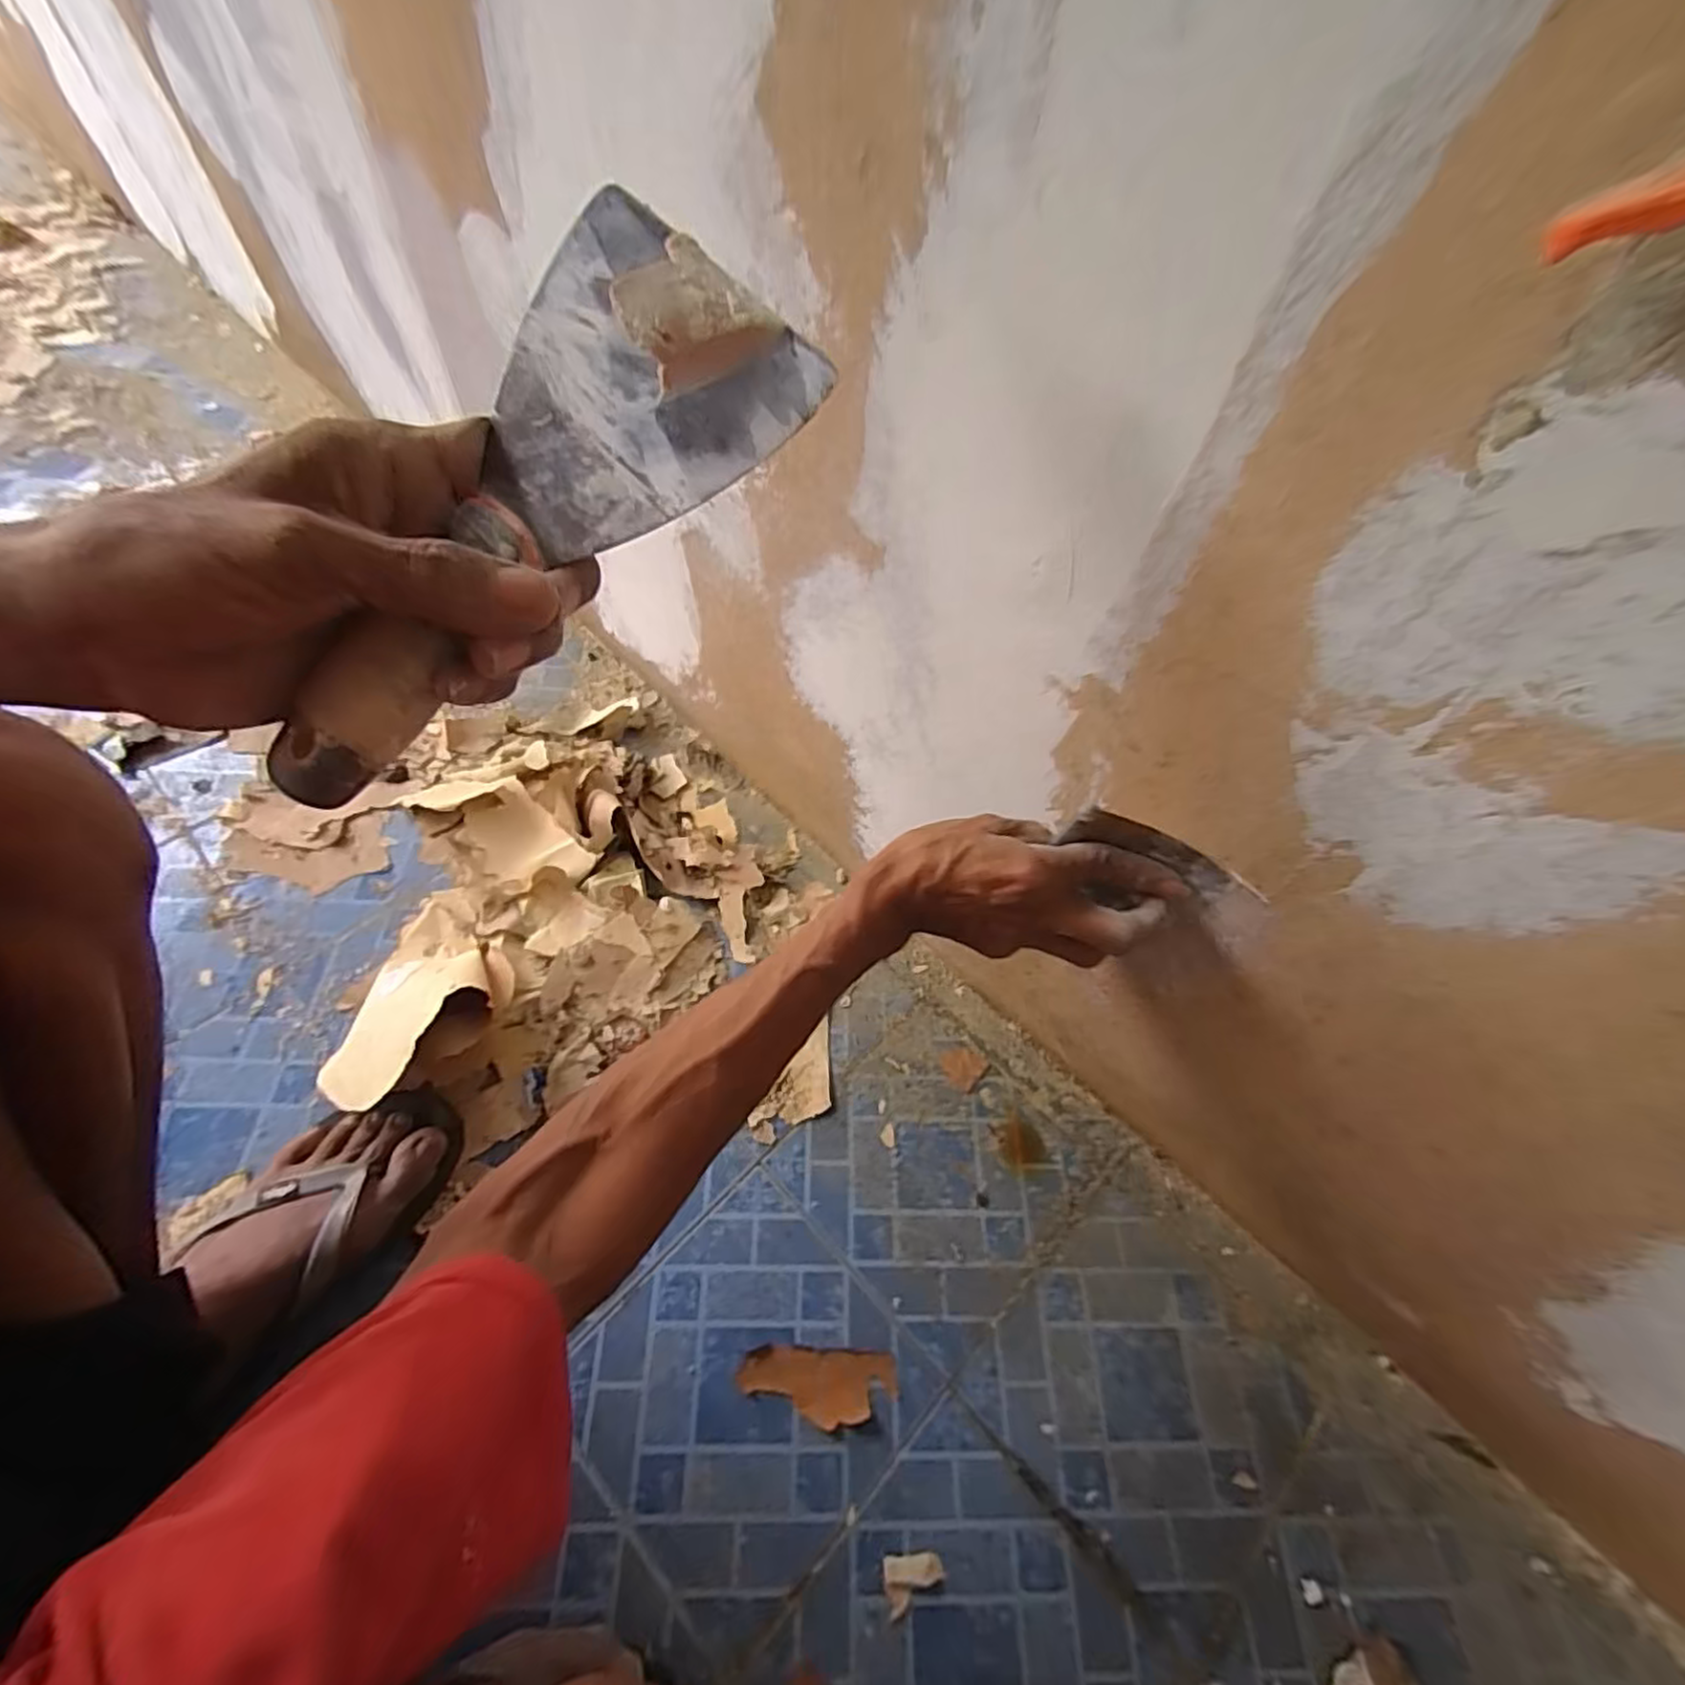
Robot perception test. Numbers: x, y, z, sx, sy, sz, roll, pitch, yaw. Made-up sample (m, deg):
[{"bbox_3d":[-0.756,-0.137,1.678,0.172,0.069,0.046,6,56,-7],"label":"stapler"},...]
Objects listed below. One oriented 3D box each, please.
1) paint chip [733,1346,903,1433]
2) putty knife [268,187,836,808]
[{"bbox_3d":[-0.017,0.376,0.491,0.108,0.004,0.042,4,60,-1],"label":"paint chip"},{"bbox_3d":[-0.102,-0.093,0.210,0.087,0.027,0.196,44,92,19],"label":"putty knife"}]

